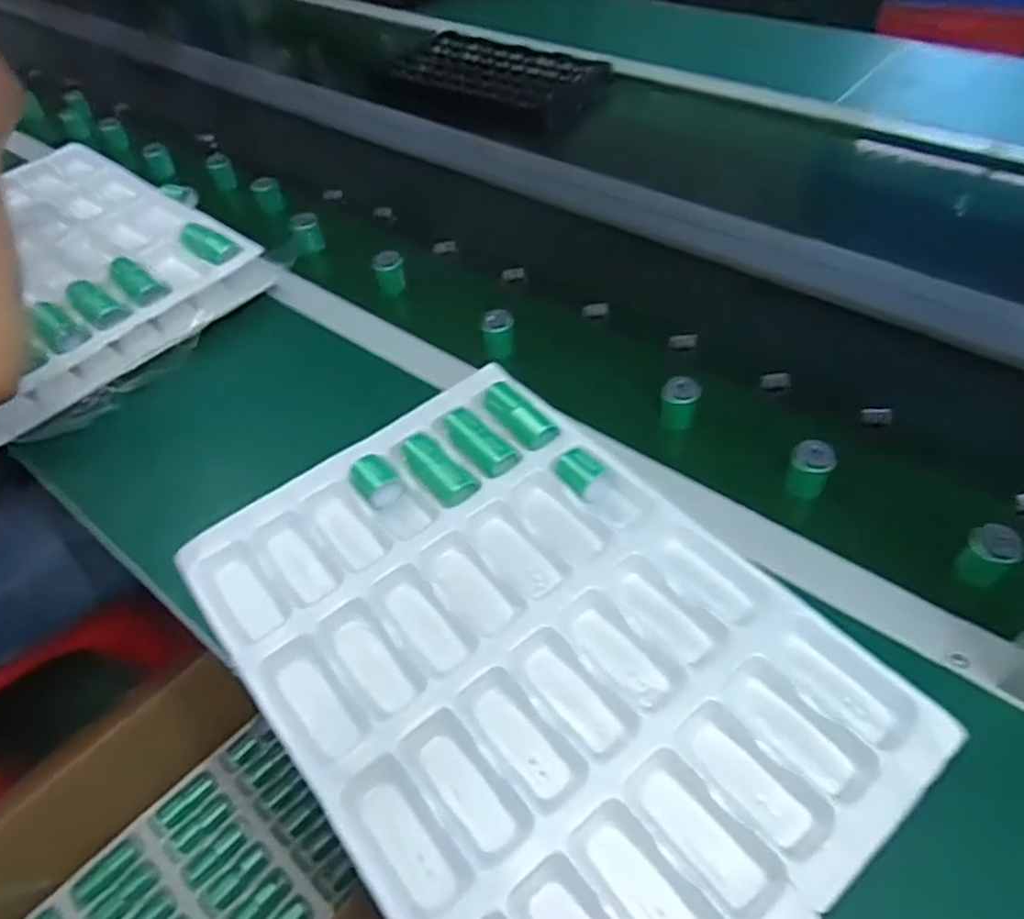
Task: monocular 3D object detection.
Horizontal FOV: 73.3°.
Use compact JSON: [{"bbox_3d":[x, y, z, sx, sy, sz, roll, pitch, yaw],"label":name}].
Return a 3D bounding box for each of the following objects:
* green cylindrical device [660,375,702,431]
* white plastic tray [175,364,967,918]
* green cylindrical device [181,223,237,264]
[{"bbox_3d":[0.148,-0.050,0.610,0.031,0.043,0.024,19,55,18],"label":"green cylindrical device"},{"bbox_3d":[0.007,0.122,0.477,0.317,0.031,0.445,-34,57,-21],"label":"white plastic tray"},{"bbox_3d":[-0.321,-0.224,0.729,0.062,0.035,0.030,29,59,24],"label":"green cylindrical device"}]

